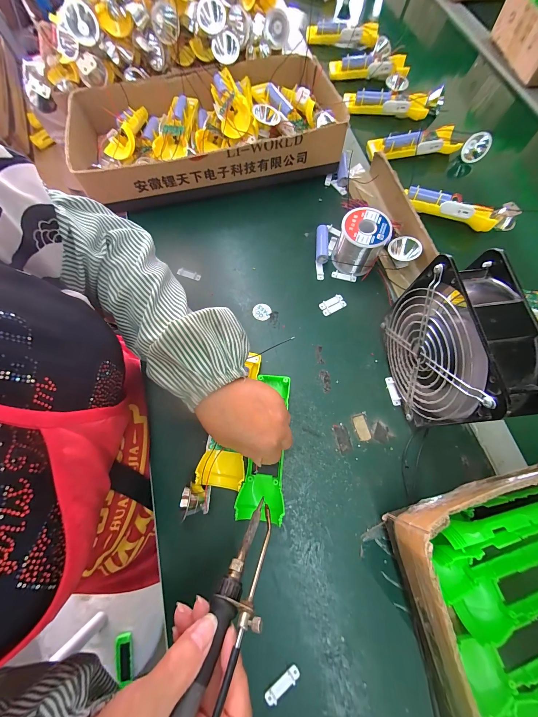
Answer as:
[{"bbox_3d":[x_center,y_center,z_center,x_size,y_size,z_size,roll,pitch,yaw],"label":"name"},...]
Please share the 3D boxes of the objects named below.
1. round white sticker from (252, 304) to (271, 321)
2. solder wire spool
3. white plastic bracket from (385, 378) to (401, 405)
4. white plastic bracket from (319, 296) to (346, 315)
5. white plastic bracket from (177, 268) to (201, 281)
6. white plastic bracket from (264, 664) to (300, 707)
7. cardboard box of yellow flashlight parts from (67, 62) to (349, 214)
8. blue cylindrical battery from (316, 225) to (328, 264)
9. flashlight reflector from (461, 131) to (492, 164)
[{"bbox_3d":[-0.010,-0.068,0.387,0.026,0.004,0.025,0,70,1],"label":"round white sticker"},{"bbox_3d":[0.130,-0.165,0.383,0.063,0.066,0.057,23,72,9],"label":"solder wire spool"},{"bbox_3d":[0.160,0.042,0.345,0.009,0.007,0.037,-10,71,-2],"label":"white plastic bracket"},{"bbox_3d":[0.093,-0.077,0.387,0.037,0.006,0.021,-27,72,-8],"label":"white plastic bracket"},{"bbox_3d":[-0.121,-0.128,0.406,0.035,0.007,0.014,15,71,6],"label":"white plastic bracket"},{"bbox_3d":[0.013,0.310,0.252,0.038,0.005,0.010,-38,74,-11],"label":"white plastic bracket"},{"bbox_3d":[-0.103,-0.386,0.454,0.417,0.082,0.239,-16,71,-4],"label":"cardboard box of yellow flashlight parts"},{"bbox_3d":[0.082,-0.174,0.406,0.018,0.017,0.069,4,71,3],"label":"blue cylindrical battery"},{"bbox_3d":[0.376,-0.382,0.481,0.021,0.048,0.040,-42,75,-13],"label":"flashlight reflector"}]

